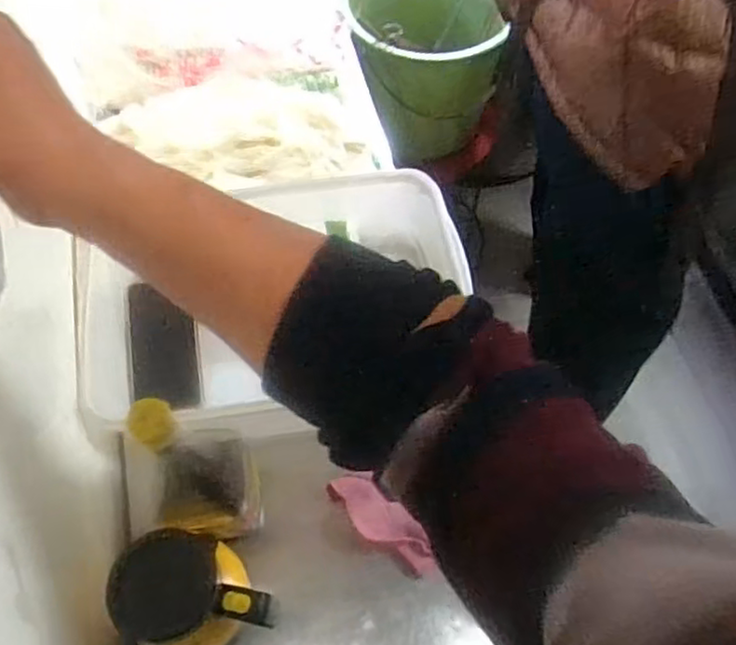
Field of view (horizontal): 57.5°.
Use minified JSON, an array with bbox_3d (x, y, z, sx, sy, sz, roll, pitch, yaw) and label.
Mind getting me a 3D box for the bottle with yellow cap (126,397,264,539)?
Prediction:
[{"bbox_3d":[-0.146,0.136,0.589,0.068,0.265,0.075,-8,62,-4],"label":"bottle with yellow cap"}]

